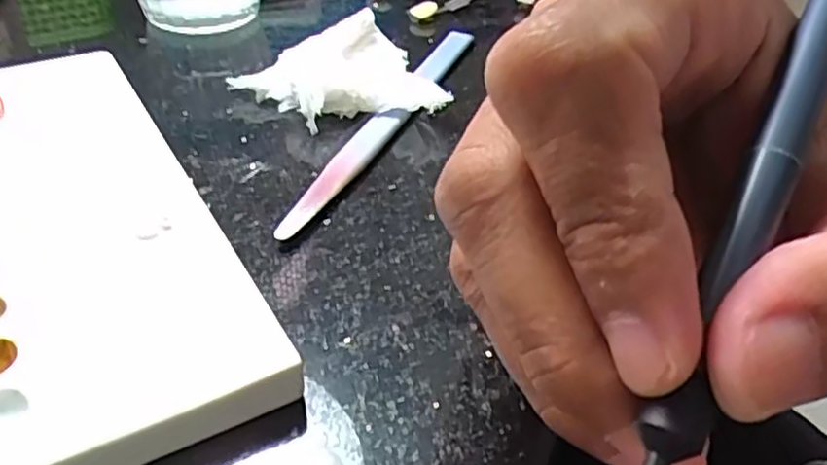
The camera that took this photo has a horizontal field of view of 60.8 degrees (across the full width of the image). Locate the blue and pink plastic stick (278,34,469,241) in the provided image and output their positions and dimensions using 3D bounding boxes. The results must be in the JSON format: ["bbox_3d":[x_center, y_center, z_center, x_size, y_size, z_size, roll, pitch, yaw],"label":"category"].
[{"bbox_3d":[-0.007,-0.037,0.223,0.011,0.008,0.132,17,40,17],"label":"blue and pink plastic stick"}]

